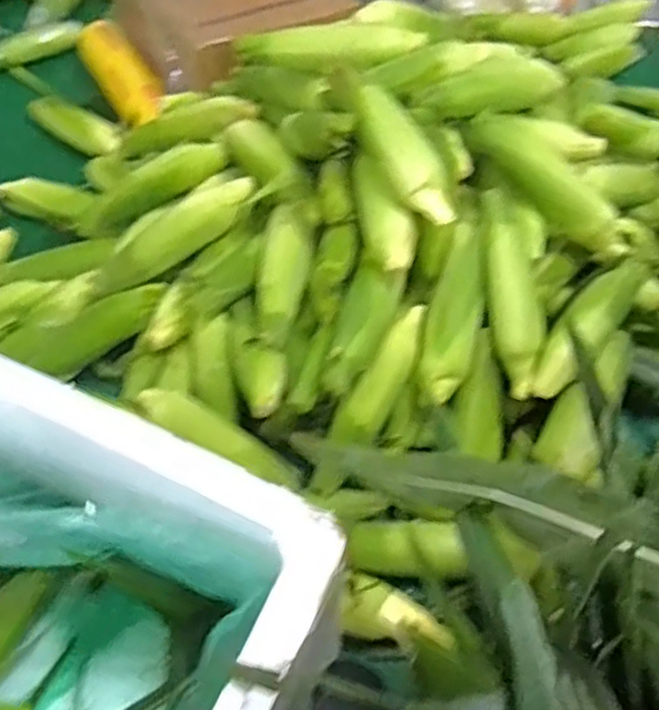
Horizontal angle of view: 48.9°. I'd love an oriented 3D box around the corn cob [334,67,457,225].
[{"bbox_3d":[0.073,-0.237,0.808,0.057,0.050,0.213,-33,87,-22],"label":"corn cob"}]

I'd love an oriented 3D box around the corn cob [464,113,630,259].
[{"bbox_3d":[0.265,-0.212,0.878,0.229,0.060,0.066,42,61,2],"label":"corn cob"}]

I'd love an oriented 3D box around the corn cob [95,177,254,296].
[{"bbox_3d":[-0.204,-0.157,0.937,0.250,0.056,0.051,-34,56,5],"label":"corn cob"}]

